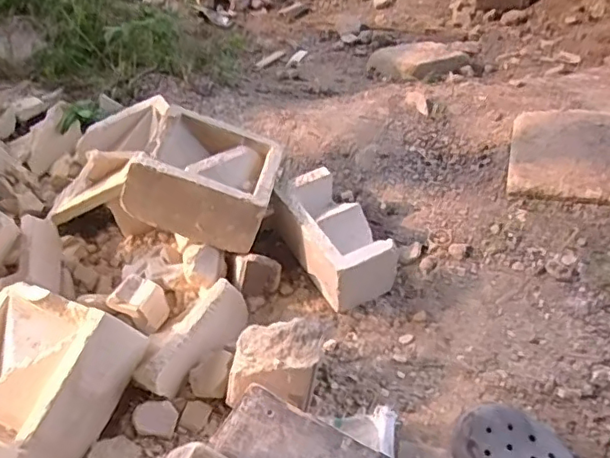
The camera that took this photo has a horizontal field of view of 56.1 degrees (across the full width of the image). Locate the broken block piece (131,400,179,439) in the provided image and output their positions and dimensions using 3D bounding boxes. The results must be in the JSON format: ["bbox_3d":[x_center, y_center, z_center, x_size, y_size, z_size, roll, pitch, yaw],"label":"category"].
[{"bbox_3d":[-0.188,0.238,0.721,0.051,0.038,0.040,-4,46,4],"label":"broken block piece"}]

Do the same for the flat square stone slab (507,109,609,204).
[{"bbox_3d":[0.447,-0.126,0.946,0.198,0.041,0.187,9,49,13],"label":"flat square stone slab"}]

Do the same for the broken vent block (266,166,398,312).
[{"bbox_3d":[0.037,0.003,0.872,0.100,0.087,0.211,-26,48,-17],"label":"broken vent block"}]

